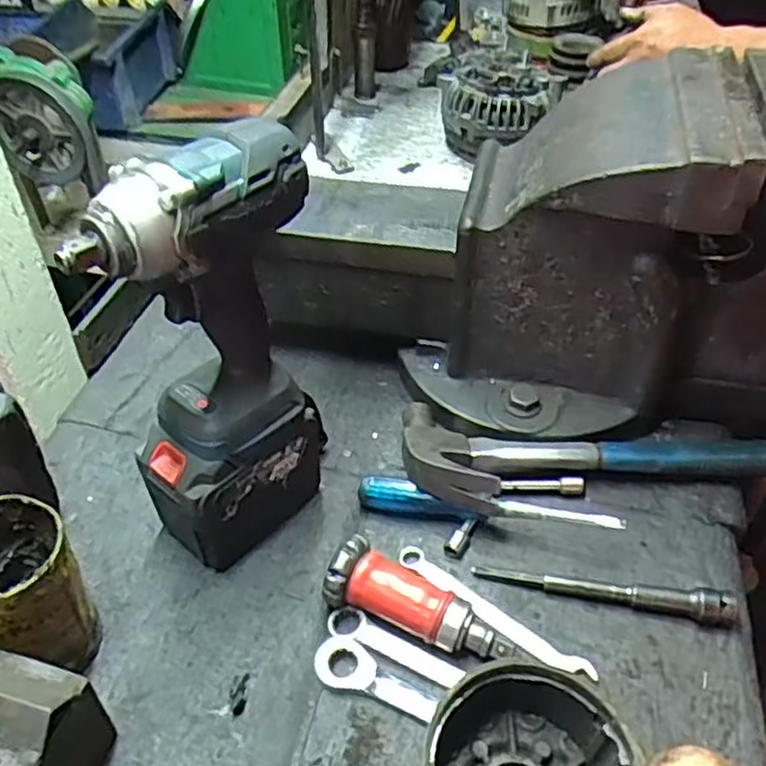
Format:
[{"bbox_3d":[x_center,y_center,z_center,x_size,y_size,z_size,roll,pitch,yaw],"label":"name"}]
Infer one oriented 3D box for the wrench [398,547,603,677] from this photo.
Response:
[{"bbox_3d":[0.076,0.161,0.506,0.156,0.008,0.019,29,50,25],"label":"wrench"}]

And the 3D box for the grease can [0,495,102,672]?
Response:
[{"bbox_3d":[-0.225,0.135,0.450,0.069,0.115,0.077,-30,52,-29],"label":"grease can"}]

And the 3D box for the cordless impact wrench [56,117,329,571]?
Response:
[{"bbox_3d":[-0.099,-0.007,0.475,0.148,0.293,0.067,-33,52,-30],"label":"cordless impact wrench"}]

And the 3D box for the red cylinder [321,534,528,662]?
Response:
[{"bbox_3d":[0.025,0.156,0.485,0.134,0.044,0.042,23,48,21],"label":"red cylinder"}]

